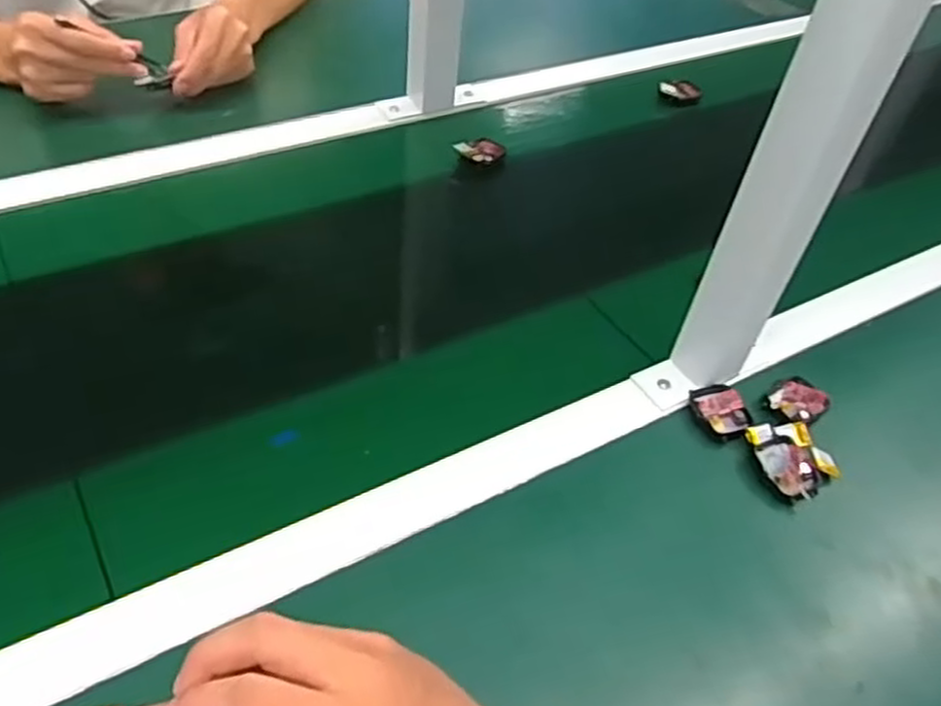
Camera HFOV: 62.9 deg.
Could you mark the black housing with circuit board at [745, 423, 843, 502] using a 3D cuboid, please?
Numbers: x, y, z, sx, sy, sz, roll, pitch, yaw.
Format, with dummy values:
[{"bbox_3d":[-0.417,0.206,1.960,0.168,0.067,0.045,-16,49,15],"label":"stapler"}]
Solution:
[{"bbox_3d":[0.224,0.075,0.541,0.048,0.016,0.059,-13,50,-18],"label":"black housing with circuit board"}]

